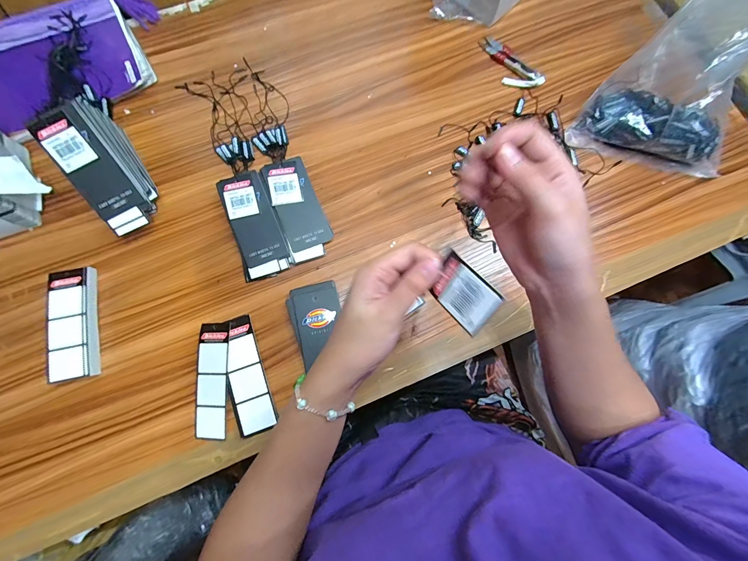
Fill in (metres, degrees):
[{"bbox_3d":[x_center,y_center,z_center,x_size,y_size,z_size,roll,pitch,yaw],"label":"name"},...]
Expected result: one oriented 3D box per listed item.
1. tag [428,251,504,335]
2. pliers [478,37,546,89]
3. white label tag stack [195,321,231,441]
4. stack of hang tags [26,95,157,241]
[{"bbox_3d":[0.058,0.008,0.211,0.004,0.036,0.047,-14,53,-41],"label":"tag"},{"bbox_3d":[0.187,-0.301,0.445,0.042,0.009,0.102,-31,79,-7],"label":"pliers"},{"bbox_3d":[-0.171,0.105,0.342,0.035,0.006,0.118,-3,83,9],"label":"white label tag stack"},{"bbox_3d":[-0.298,-0.125,0.355,0.058,0.089,0.136,-31,79,-7],"label":"stack of hang tags"}]

